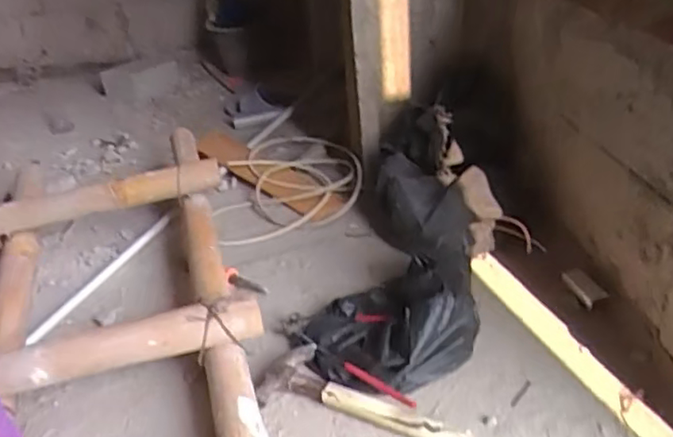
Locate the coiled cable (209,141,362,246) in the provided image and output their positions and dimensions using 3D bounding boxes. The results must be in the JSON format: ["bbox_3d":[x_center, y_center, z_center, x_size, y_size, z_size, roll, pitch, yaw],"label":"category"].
[{"bbox_3d":[-0.113,-0.092,1.338,0.309,0.060,0.362,-19,40,-3],"label":"coiled cable"}]

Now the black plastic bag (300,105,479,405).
[{"bbox_3d":[0.089,0.041,0.995,0.255,0.180,0.534,-1,47,8],"label":"black plastic bag"}]

